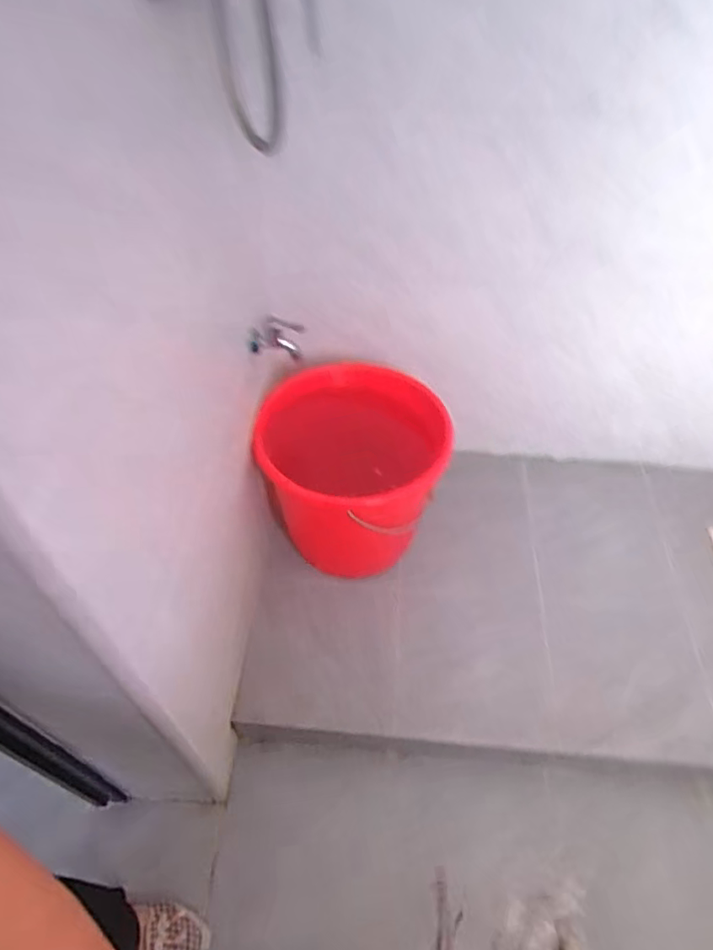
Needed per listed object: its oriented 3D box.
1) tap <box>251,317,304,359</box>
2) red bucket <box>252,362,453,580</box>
[{"bbox_3d":[-0.139,-0.238,1.016,0.087,0.092,0.050,-4,50,-6],"label":"tap"},{"bbox_3d":[-0.004,0.009,1.176,0.324,0.322,0.297,1,49,-1],"label":"red bucket"}]

